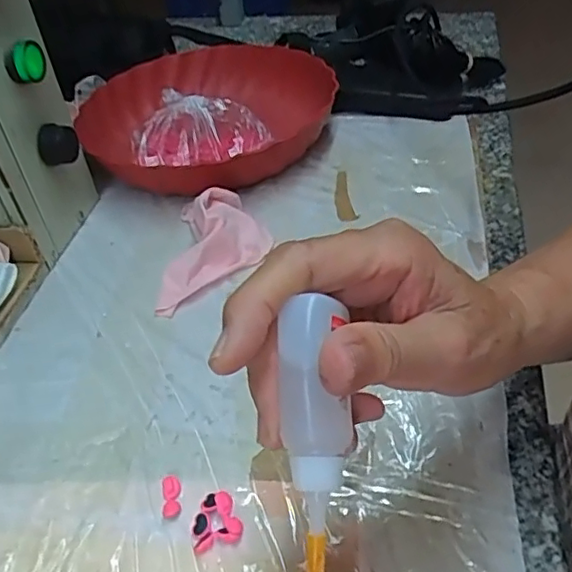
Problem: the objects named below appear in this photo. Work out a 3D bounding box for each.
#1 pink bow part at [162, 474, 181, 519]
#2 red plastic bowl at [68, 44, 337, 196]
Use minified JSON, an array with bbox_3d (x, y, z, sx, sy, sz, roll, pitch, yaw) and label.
[{"bbox_3d":[-0.061,0.112,0.318,0.010,0.004,0.026,-10,43,-3],"label":"pink bow part"},{"bbox_3d":[-0.085,-0.165,0.566,0.214,0.064,0.239,-6,43,1],"label":"red plastic bowl"}]

